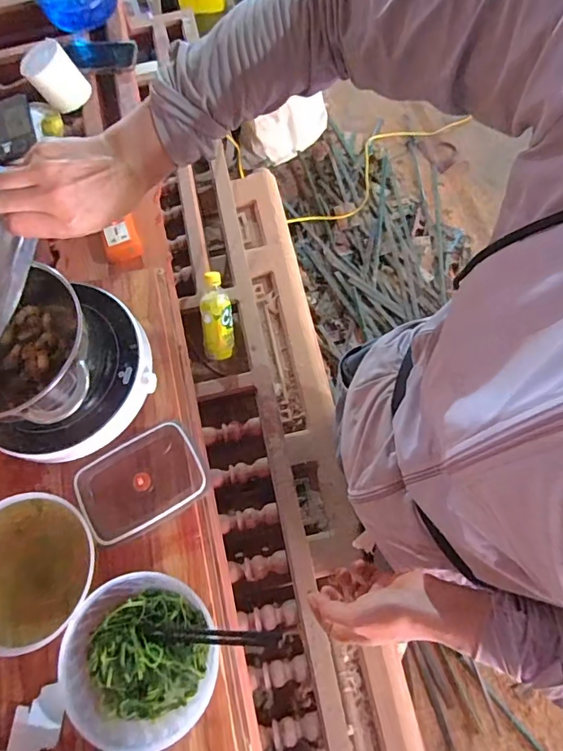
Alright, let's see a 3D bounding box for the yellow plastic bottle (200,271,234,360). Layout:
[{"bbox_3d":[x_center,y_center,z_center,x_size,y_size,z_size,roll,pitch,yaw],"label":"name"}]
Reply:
[{"bbox_3d":[-0.131,-0.116,0.941,0.065,0.051,0.186,-6,112,-12],"label":"yellow plastic bottle"}]

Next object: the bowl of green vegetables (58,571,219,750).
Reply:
[{"bbox_3d":[-0.172,0.343,0.573,0.180,0.055,0.177,-1,71,2],"label":"bowl of green vegetables"}]

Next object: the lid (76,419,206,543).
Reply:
[{"bbox_3d":[-0.201,0.153,0.675,0.172,0.014,0.124,-29,74,-8],"label":"lid"}]

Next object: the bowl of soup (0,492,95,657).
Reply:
[{"bbox_3d":[-0.340,0.257,0.617,0.160,0.067,0.176,-1,71,2],"label":"bowl of soup"}]

